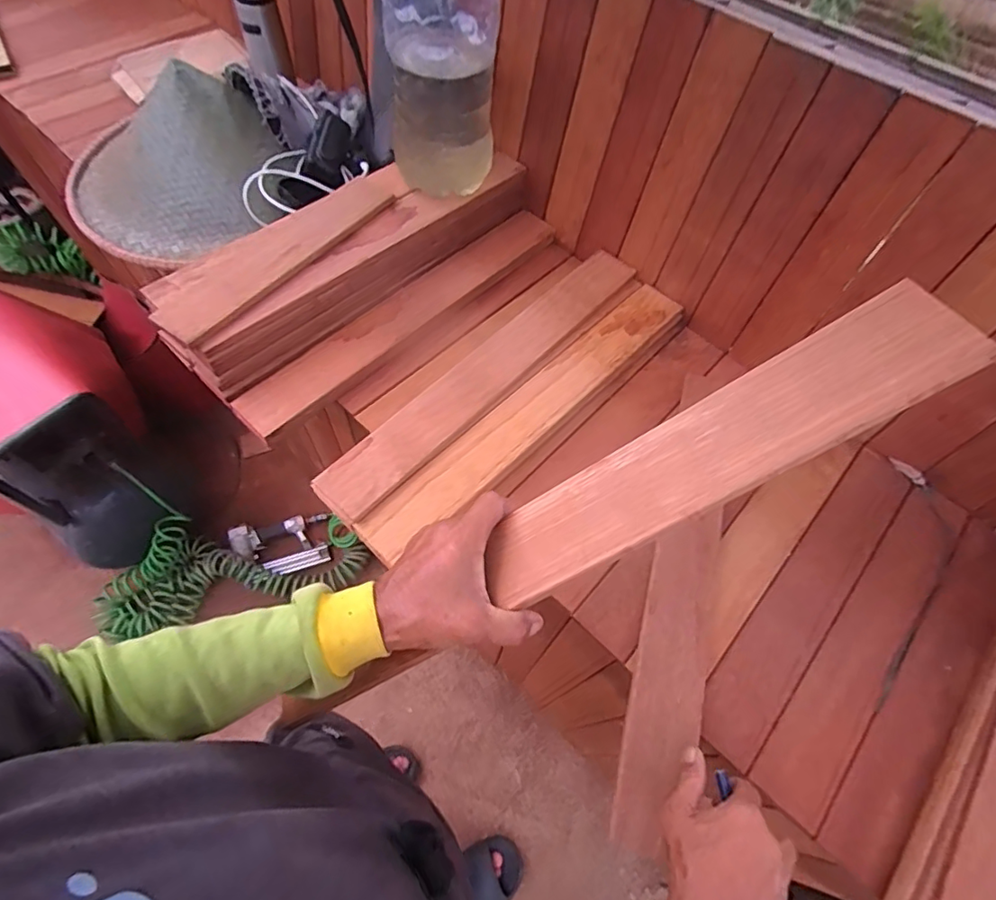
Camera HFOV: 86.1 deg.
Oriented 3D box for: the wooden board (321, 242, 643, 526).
[{"bbox_3d":[-0.001,-0.102,0.649,0.064,0.016,0.503,39,65,17],"label":"wooden board"}]

